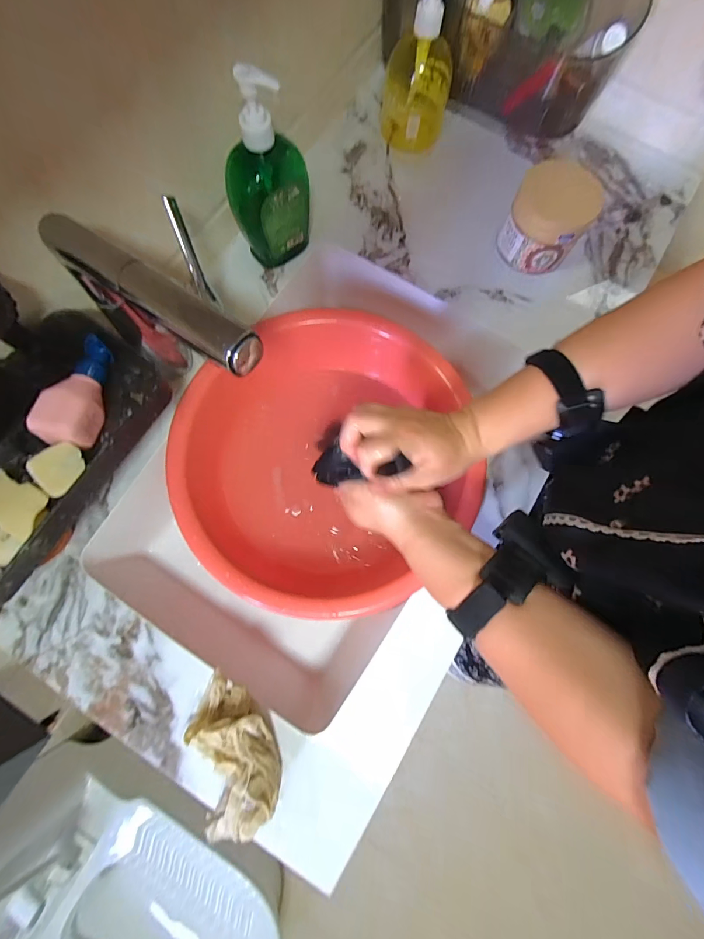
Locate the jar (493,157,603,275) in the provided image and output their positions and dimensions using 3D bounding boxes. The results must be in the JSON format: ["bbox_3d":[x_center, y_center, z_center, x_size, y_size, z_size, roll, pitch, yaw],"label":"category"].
[{"bbox_3d":[0.239,-0.307,0.468,0.090,0.093,0.093,0,77,-1],"label":"jar"}]

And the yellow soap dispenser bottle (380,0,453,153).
[{"bbox_3d":[0.085,-0.516,0.477,0.086,0.168,0.070,19,78,3],"label":"yellow soap dispenser bottle"}]

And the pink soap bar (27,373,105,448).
[{"bbox_3d":[-0.259,-0.057,0.348,0.040,0.038,0.067,10,77,1],"label":"pink soap bar"}]

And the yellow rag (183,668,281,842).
[{"bbox_3d":[-0.118,0.260,0.347,0.081,0.052,0.122,-24,79,-7],"label":"yellow rag"}]

